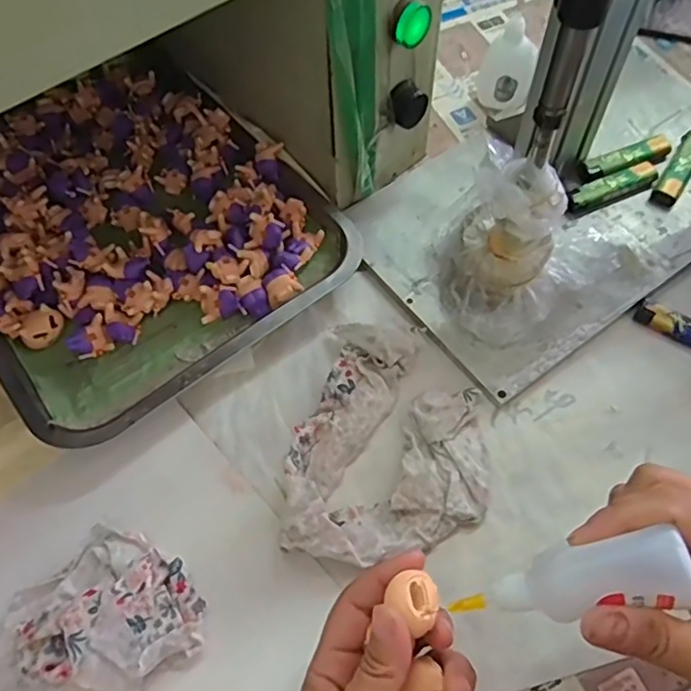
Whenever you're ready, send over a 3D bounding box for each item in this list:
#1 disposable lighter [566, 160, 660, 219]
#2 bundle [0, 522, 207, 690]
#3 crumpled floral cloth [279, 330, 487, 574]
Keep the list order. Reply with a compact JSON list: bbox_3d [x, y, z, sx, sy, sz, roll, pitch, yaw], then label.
[{"bbox_3d":[0.215,-0.127,0.490,0.081,0.013,0.020,-22,66,-11],"label":"disposable lighter"},{"bbox_3d":[-0.148,0.165,0.343,0.124,0.016,0.092,-39,70,-18],"label":"bundle"},{"bbox_3d":[0.028,0.056,0.389,0.124,0.035,0.152,1,63,0],"label":"crumpled floral cloth"}]

